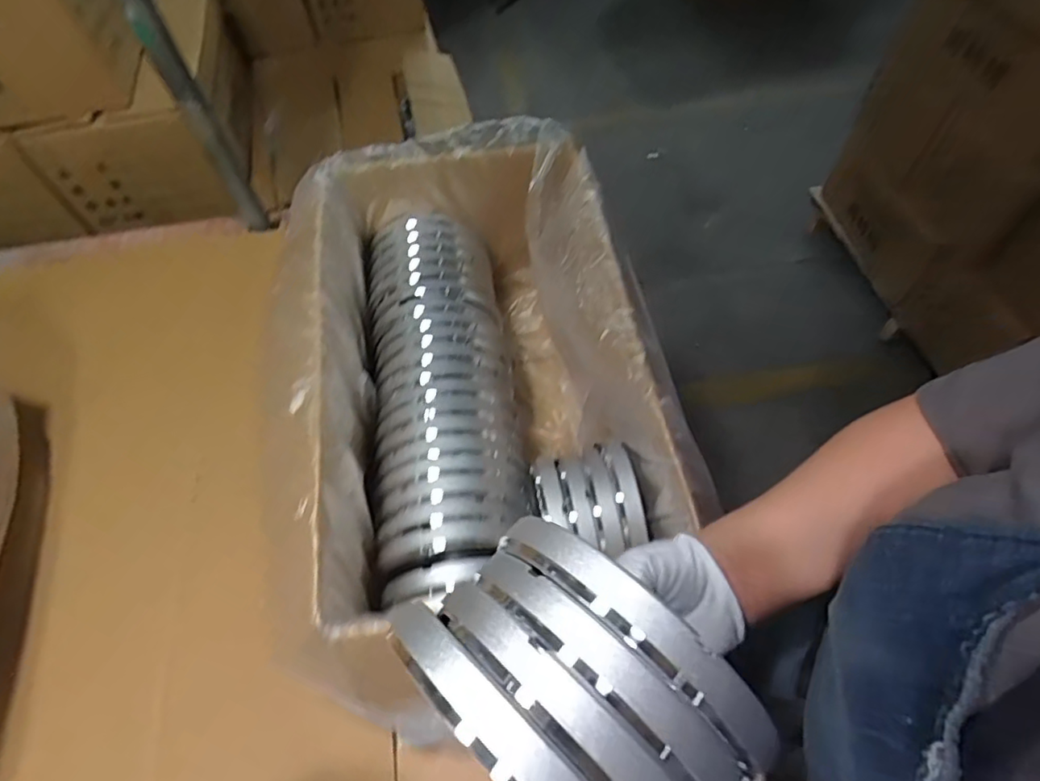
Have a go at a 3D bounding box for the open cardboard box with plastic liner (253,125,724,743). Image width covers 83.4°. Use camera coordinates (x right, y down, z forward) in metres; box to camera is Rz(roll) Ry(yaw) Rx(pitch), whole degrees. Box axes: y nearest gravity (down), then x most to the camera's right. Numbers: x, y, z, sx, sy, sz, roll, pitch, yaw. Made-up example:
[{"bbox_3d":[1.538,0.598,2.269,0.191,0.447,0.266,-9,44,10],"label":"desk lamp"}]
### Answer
[{"bbox_3d":[-0.043,0.005,0.545,0.298,0.213,0.456,-9,59,-3],"label":"open cardboard box with plastic liner"}]

